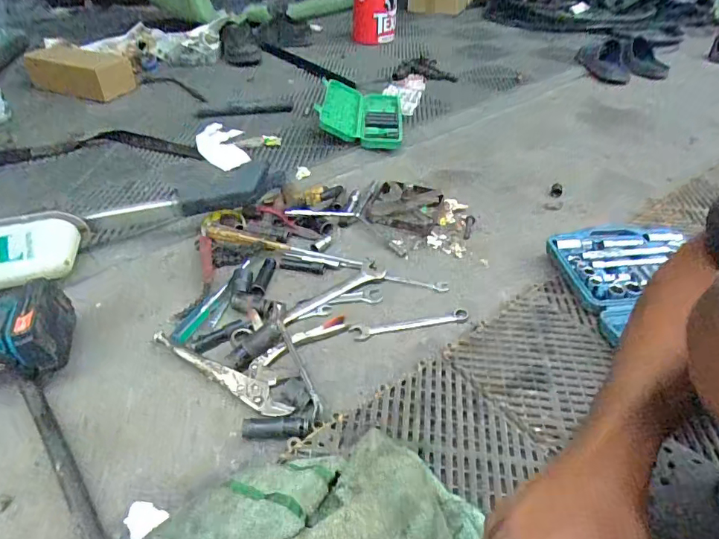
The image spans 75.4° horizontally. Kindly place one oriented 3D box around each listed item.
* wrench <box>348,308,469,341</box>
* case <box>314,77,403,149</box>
[{"bbox_3d":[0.076,0.082,0.699,0.181,0.011,0.028,-7,41,-11],"label":"wrench"},{"bbox_3d":[0.006,-0.413,1.211,0.205,0.088,0.320,3,40,3],"label":"case"}]

